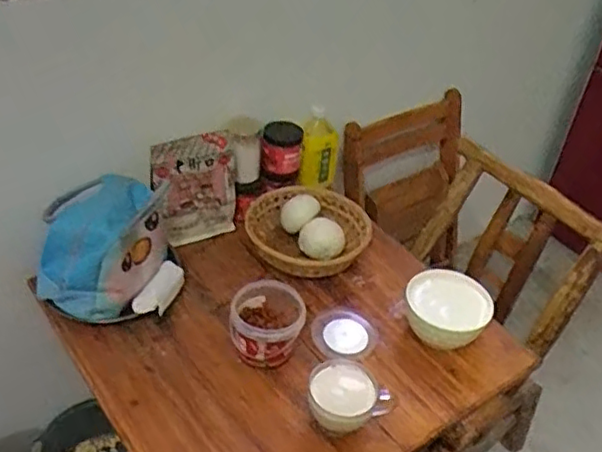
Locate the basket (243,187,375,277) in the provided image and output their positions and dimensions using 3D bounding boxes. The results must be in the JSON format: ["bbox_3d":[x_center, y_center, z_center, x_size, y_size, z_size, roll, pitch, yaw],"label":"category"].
[{"bbox_3d":[0.020,0.016,1.302,0.253,0.082,0.216,-5,40,-11],"label":"basket"}]

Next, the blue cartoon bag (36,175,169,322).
[{"bbox_3d":[-0.334,0.035,1.072,0.209,0.173,0.170,-7,40,-14],"label":"blue cartoon bag"}]

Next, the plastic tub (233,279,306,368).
[{"bbox_3d":[-0.057,0.160,1.063,0.121,0.094,0.128,3,39,-2],"label":"plastic tub"}]

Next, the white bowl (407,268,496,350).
[{"bbox_3d":[0.255,0.141,1.122,0.133,0.074,0.122,3,39,-2],"label":"white bowl"}]

